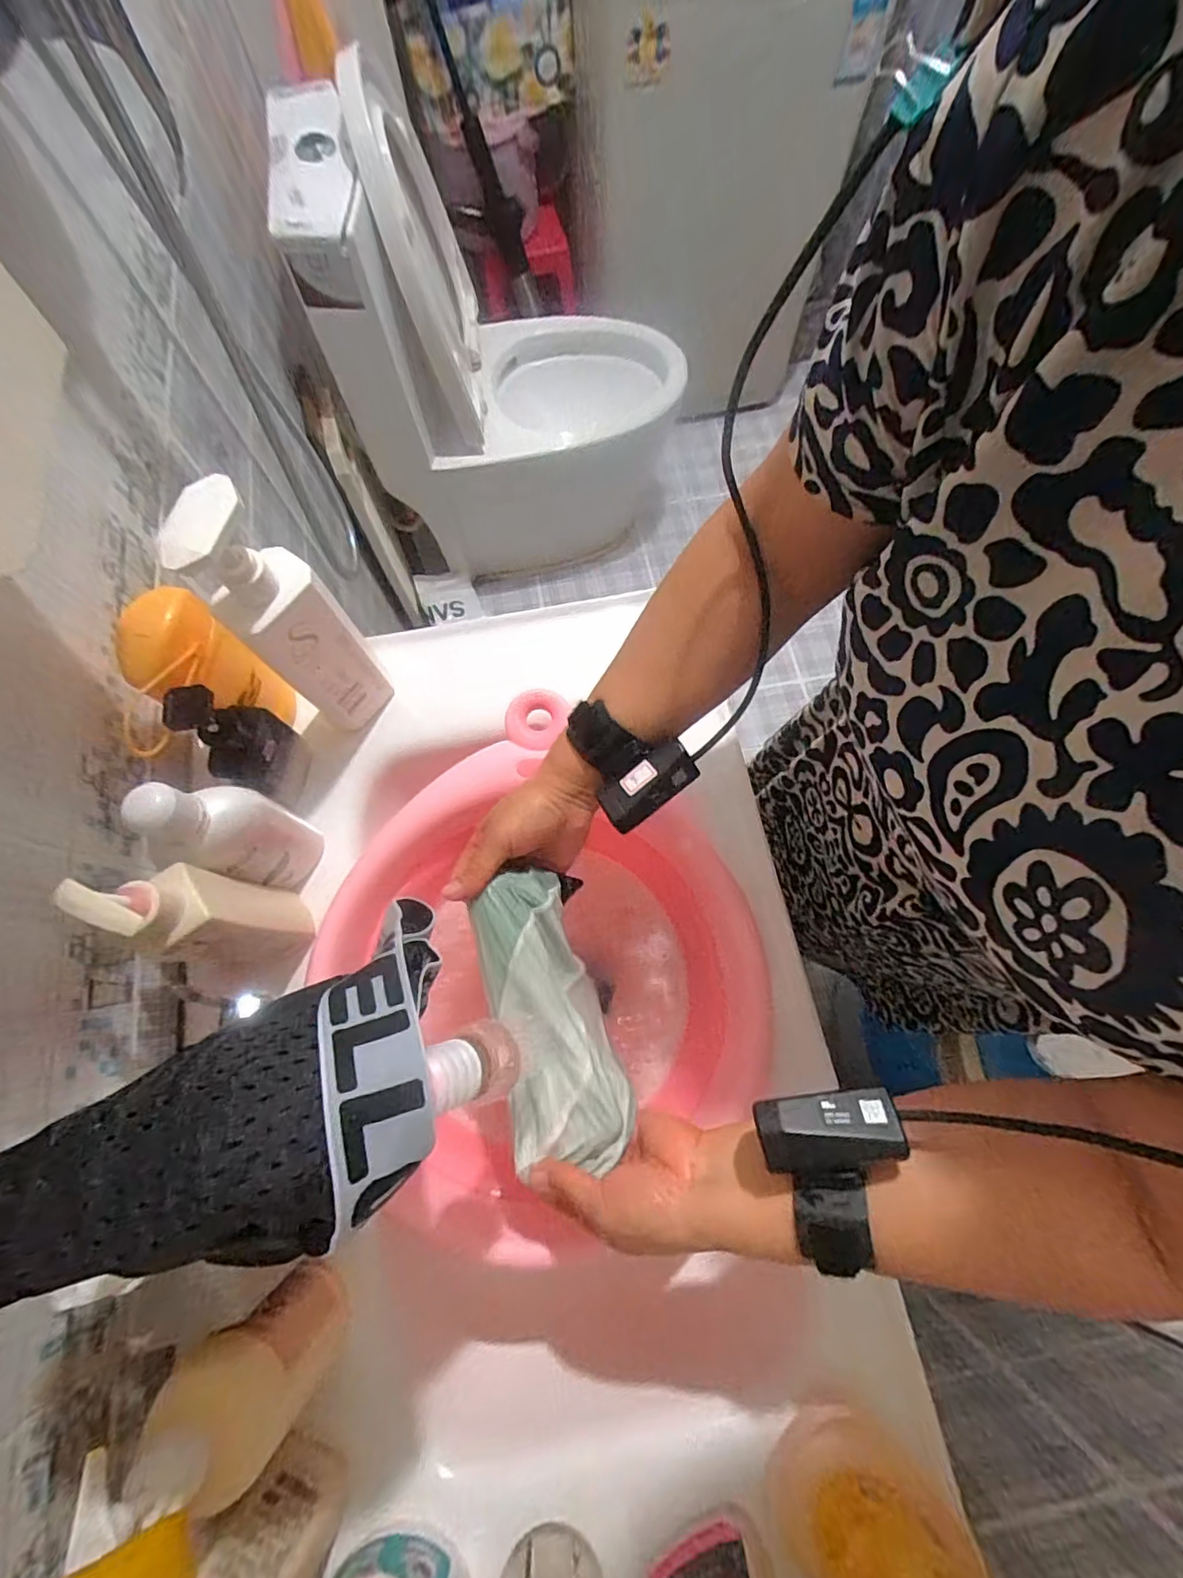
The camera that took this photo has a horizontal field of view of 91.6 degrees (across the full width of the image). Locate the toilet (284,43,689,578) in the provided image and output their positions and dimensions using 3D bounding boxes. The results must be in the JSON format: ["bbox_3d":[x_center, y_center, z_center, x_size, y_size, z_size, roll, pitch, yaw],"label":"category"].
[{"bbox_3d":[-0.155,-0.862,1.229,0.661,0.799,0.398,-12,71,-5],"label":"toilet"}]

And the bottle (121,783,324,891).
[{"bbox_3d":[-0.275,0.032,0.434,0.048,0.174,0.064,14,71,12],"label":"bottle"}]

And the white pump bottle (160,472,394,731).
[{"bbox_3d":[-0.226,-0.122,0.446,0.040,0.239,0.071,34,74,11],"label":"white pump bottle"}]

